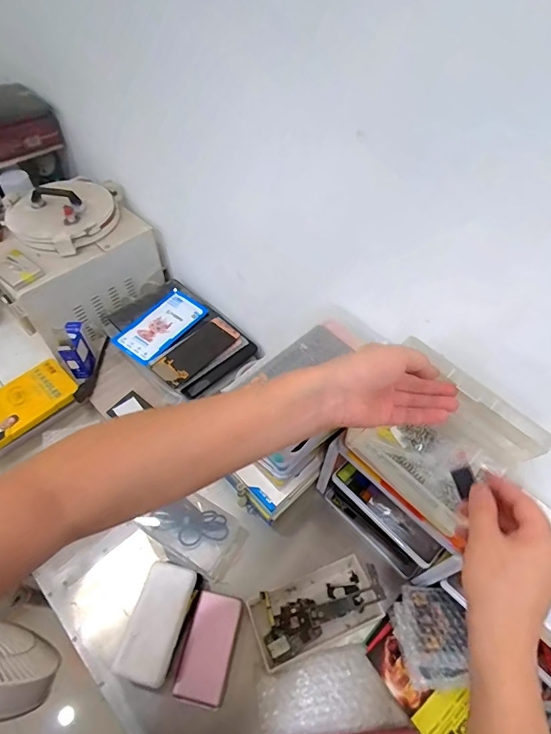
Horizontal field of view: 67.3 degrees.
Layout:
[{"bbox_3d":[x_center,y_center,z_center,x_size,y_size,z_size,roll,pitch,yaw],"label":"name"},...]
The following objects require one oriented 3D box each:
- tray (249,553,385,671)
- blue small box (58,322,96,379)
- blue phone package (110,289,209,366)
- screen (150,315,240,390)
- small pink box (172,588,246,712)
[{"bbox_3d":[0.064,0.356,0.604,0.188,0.034,0.101,-16,55,-15],"label":"tray"},{"bbox_3d":[-0.387,-0.034,0.808,0.040,0.111,0.076,-9,54,-10],"label":"blue small box"},{"bbox_3d":[-0.228,-0.086,0.839,0.104,0.016,0.187,29,57,18],"label":"blue phone package"},{"bbox_3d":[-0.151,-0.032,0.799,0.078,0.009,0.178,34,58,22],"label":"screen"},{"bbox_3d":[-0.091,0.392,0.581,0.067,0.011,0.127,11,53,6],"label":"small pink box"}]

